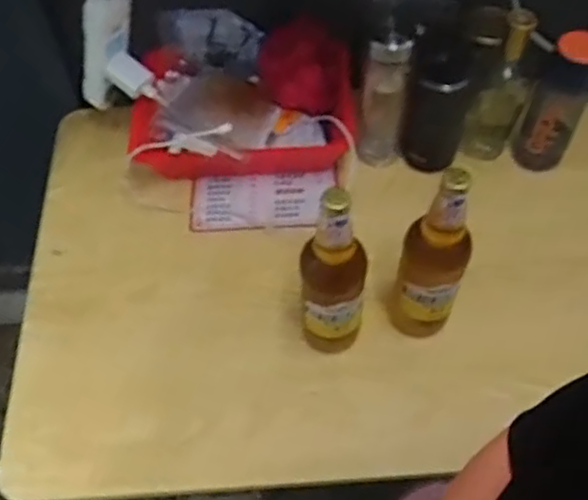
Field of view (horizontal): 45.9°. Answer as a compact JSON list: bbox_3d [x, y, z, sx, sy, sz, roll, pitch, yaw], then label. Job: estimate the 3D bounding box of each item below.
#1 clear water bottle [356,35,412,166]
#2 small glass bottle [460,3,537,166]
[{"bbox_3d":[0.115,-0.196,0.887,0.053,0.202,0.055,7,57,4],"label":"clear water bottle"},{"bbox_3d":[0.267,-0.198,0.891,0.053,0.226,0.053,29,61,17],"label":"small glass bottle"}]

